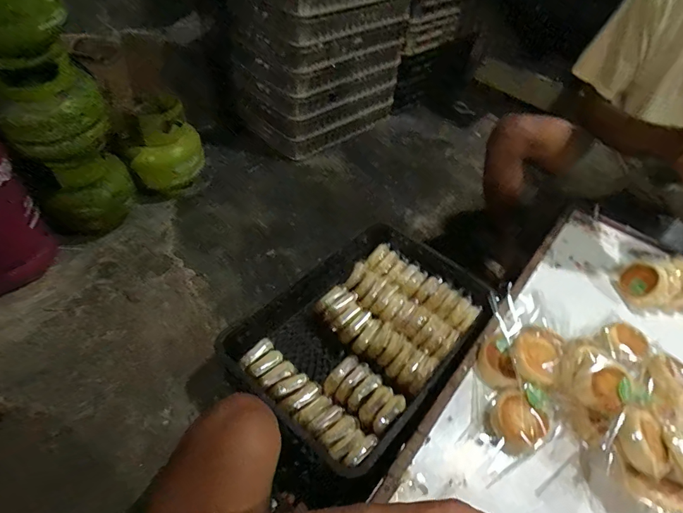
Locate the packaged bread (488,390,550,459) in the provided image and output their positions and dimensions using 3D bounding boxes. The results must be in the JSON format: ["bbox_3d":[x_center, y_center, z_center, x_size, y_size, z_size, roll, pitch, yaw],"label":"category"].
[{"bbox_3d":[0.283,0.275,0.669,0.104,0.036,0.089,-31,58,-29],"label":"packaged bread"}]

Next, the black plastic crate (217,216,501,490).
[{"bbox_3d":[0.061,0.180,1.041,0.454,0.148,0.616,37,54,25],"label":"black plastic crate"}]

